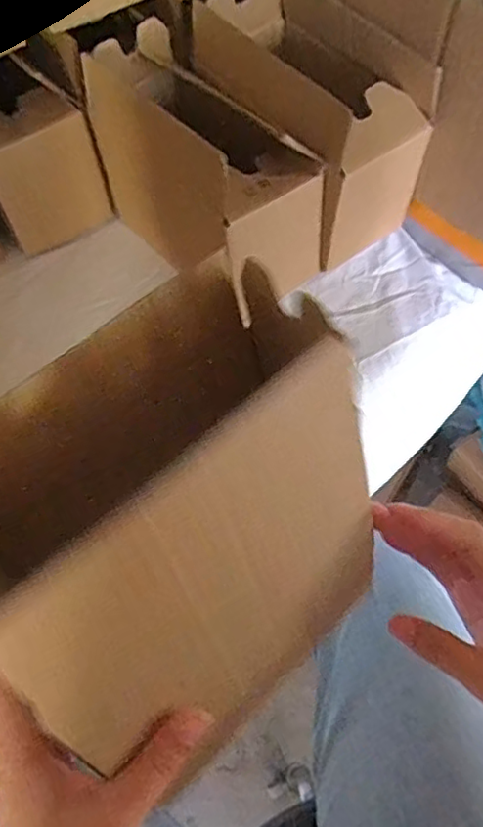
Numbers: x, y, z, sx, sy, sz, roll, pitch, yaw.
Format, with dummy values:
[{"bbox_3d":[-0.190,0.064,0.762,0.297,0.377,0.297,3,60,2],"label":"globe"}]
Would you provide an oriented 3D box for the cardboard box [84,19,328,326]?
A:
[{"bbox_3d":[-0.024,-0.192,0.491,0.099,0.153,0.197,-35,66,-19],"label":"cardboard box"}]

